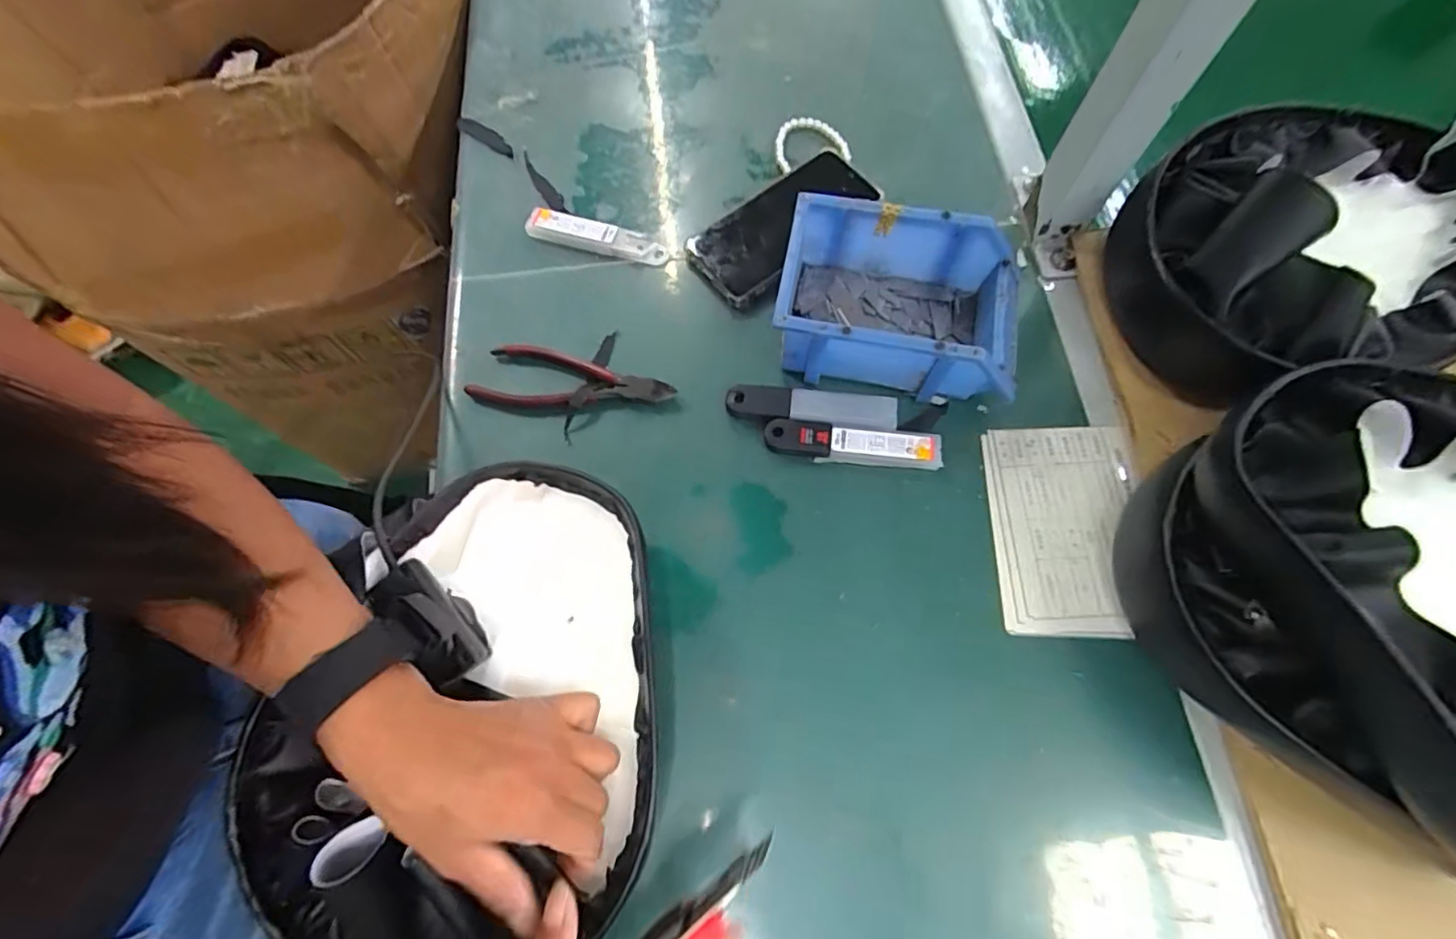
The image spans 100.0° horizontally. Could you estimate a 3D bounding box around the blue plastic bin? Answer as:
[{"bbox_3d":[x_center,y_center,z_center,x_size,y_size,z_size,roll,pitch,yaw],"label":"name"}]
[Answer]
[{"bbox_3d":[0.130,-0.125,0.461,0.174,0.075,0.117,10,71,6],"label":"blue plastic bin"}]

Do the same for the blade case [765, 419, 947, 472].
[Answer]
[{"bbox_3d":[0.093,-0.018,0.454,0.128,0.012,0.027,6,70,4],"label":"blade case"}]

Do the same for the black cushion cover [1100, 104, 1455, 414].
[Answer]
[{"bbox_3d":[0.434,-0.157,0.450,0.264,0.102,0.211,-14,70,-3],"label":"black cushion cover"}]

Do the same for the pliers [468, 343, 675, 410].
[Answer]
[{"bbox_3d":[-0.122,-0.067,0.481,0.156,0.016,0.046,9,71,5],"label":"pliers"}]

